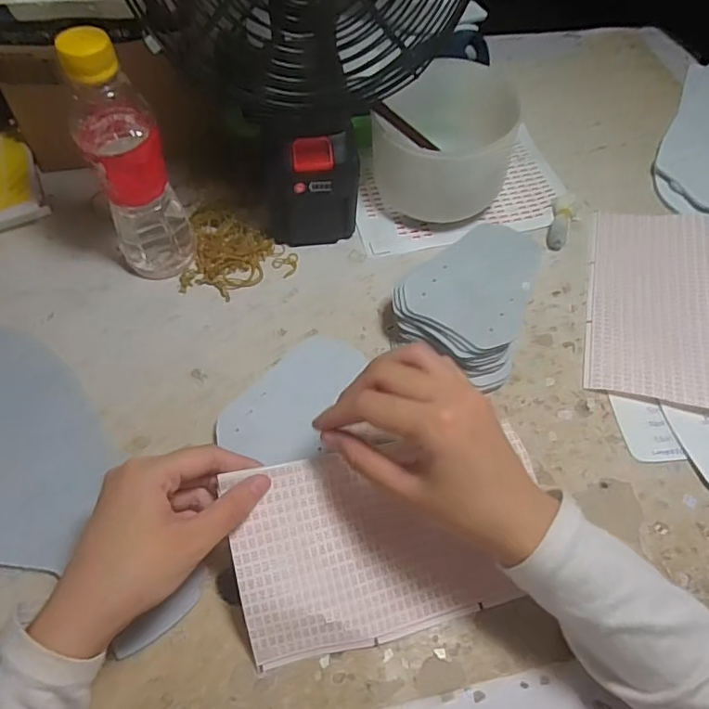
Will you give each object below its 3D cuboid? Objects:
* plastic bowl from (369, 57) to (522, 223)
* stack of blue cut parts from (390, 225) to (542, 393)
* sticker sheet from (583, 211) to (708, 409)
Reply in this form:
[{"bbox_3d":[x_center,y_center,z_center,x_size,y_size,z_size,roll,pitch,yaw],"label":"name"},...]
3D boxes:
[{"bbox_3d":[0.090,-0.196,0.507,0.114,0.095,0.132,22,60,12],"label":"plastic bowl"},{"bbox_3d":[0.087,-0.043,0.438,0.097,0.047,0.125,14,58,8],"label":"stack of blue cut parts"},{"bbox_3d":[0.257,-0.049,0.458,0.110,0.017,0.205,14,58,7],"label":"sticker sheet"}]

